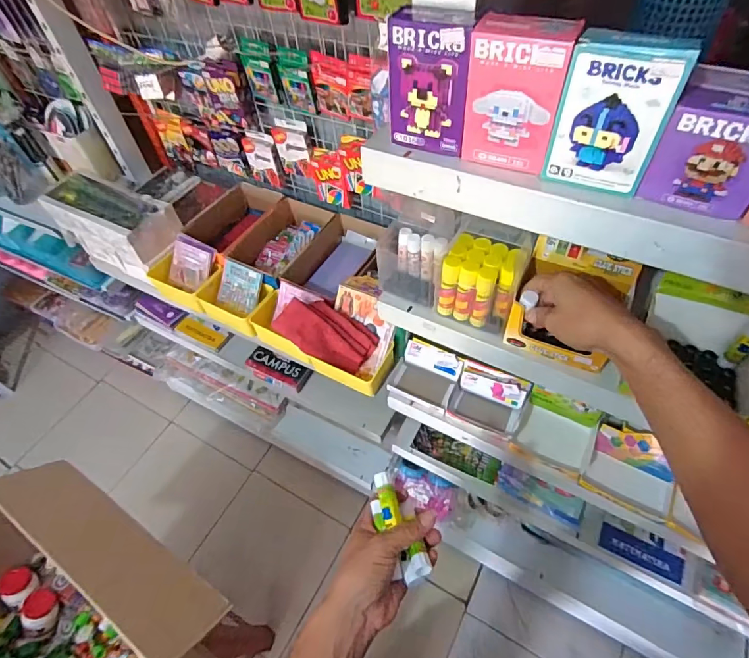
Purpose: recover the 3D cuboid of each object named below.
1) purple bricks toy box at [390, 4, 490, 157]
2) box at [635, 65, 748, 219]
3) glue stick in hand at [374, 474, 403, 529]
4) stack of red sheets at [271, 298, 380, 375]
[{"bbox_3d":[0.055,-0.233,0.416,0.076,0.109,0.052,15,56,15],"label":"purple bricks toy box"},{"bbox_3d":[0.274,-0.149,0.352,0.077,0.080,0.068,24,59,21],"label":"box"},{"bbox_3d":[0.015,0.191,0.499,0.022,0.015,0.055,-15,62,-6],"label":"glue stick in hand"},{"bbox_3d":[-0.099,0.009,0.896,0.198,0.027,0.105,33,91,0],"label":"stack of red sheets"}]

